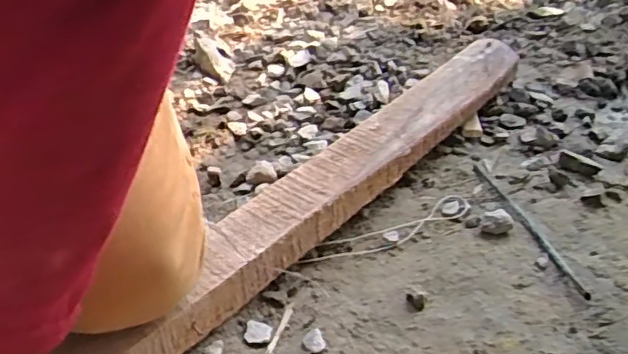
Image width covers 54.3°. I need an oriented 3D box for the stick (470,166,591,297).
[{"bbox_3d":[0.196,0.039,0.567,0.009,0.006,0.200,-8,37,-9],"label":"stick"}]

